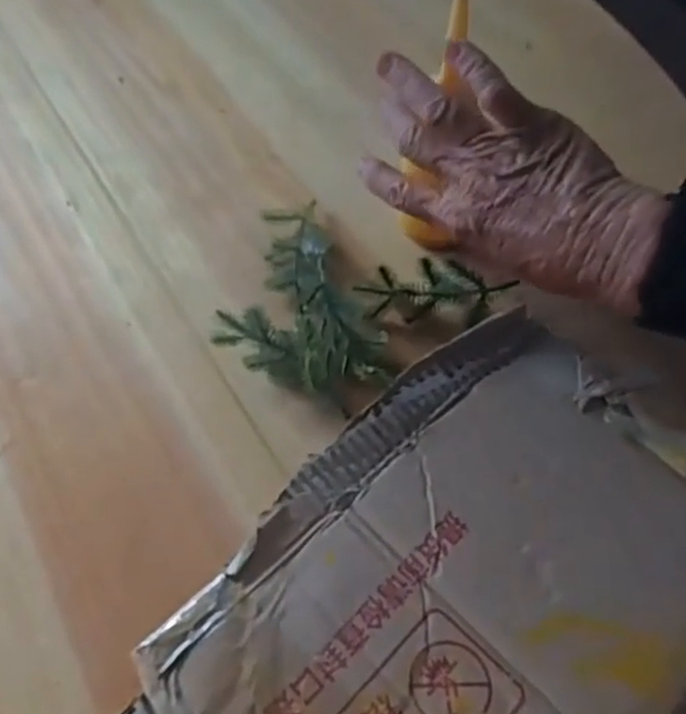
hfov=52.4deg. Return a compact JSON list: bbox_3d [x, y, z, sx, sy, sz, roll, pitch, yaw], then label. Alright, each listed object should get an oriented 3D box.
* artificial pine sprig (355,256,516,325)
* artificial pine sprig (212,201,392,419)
[{"bbox_3d":[0.054,-0.042,0.413,0.088,0.026,0.022,-8,57,-3],"label":"artificial pine sprig"},{"bbox_3d":[-0.032,-0.029,0.414,0.082,0.032,0.141,-21,59,-11],"label":"artificial pine sprig"}]

